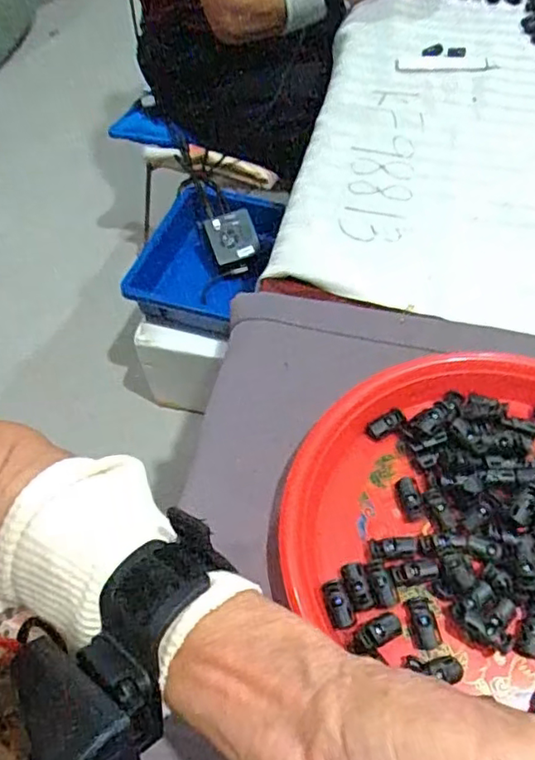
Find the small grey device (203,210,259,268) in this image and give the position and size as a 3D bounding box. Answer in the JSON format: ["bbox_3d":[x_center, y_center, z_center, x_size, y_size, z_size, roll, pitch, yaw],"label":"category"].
[{"bbox_3d":[-0.054,-0.216,0.909,0.072,0.027,0.071,-18,97,10],"label":"small grey device"}]

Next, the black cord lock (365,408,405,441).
[{"bbox_3d":[0.080,0.031,0.413,0.030,0.004,0.013,-29,86,-14],"label":"black cord lock"}]

